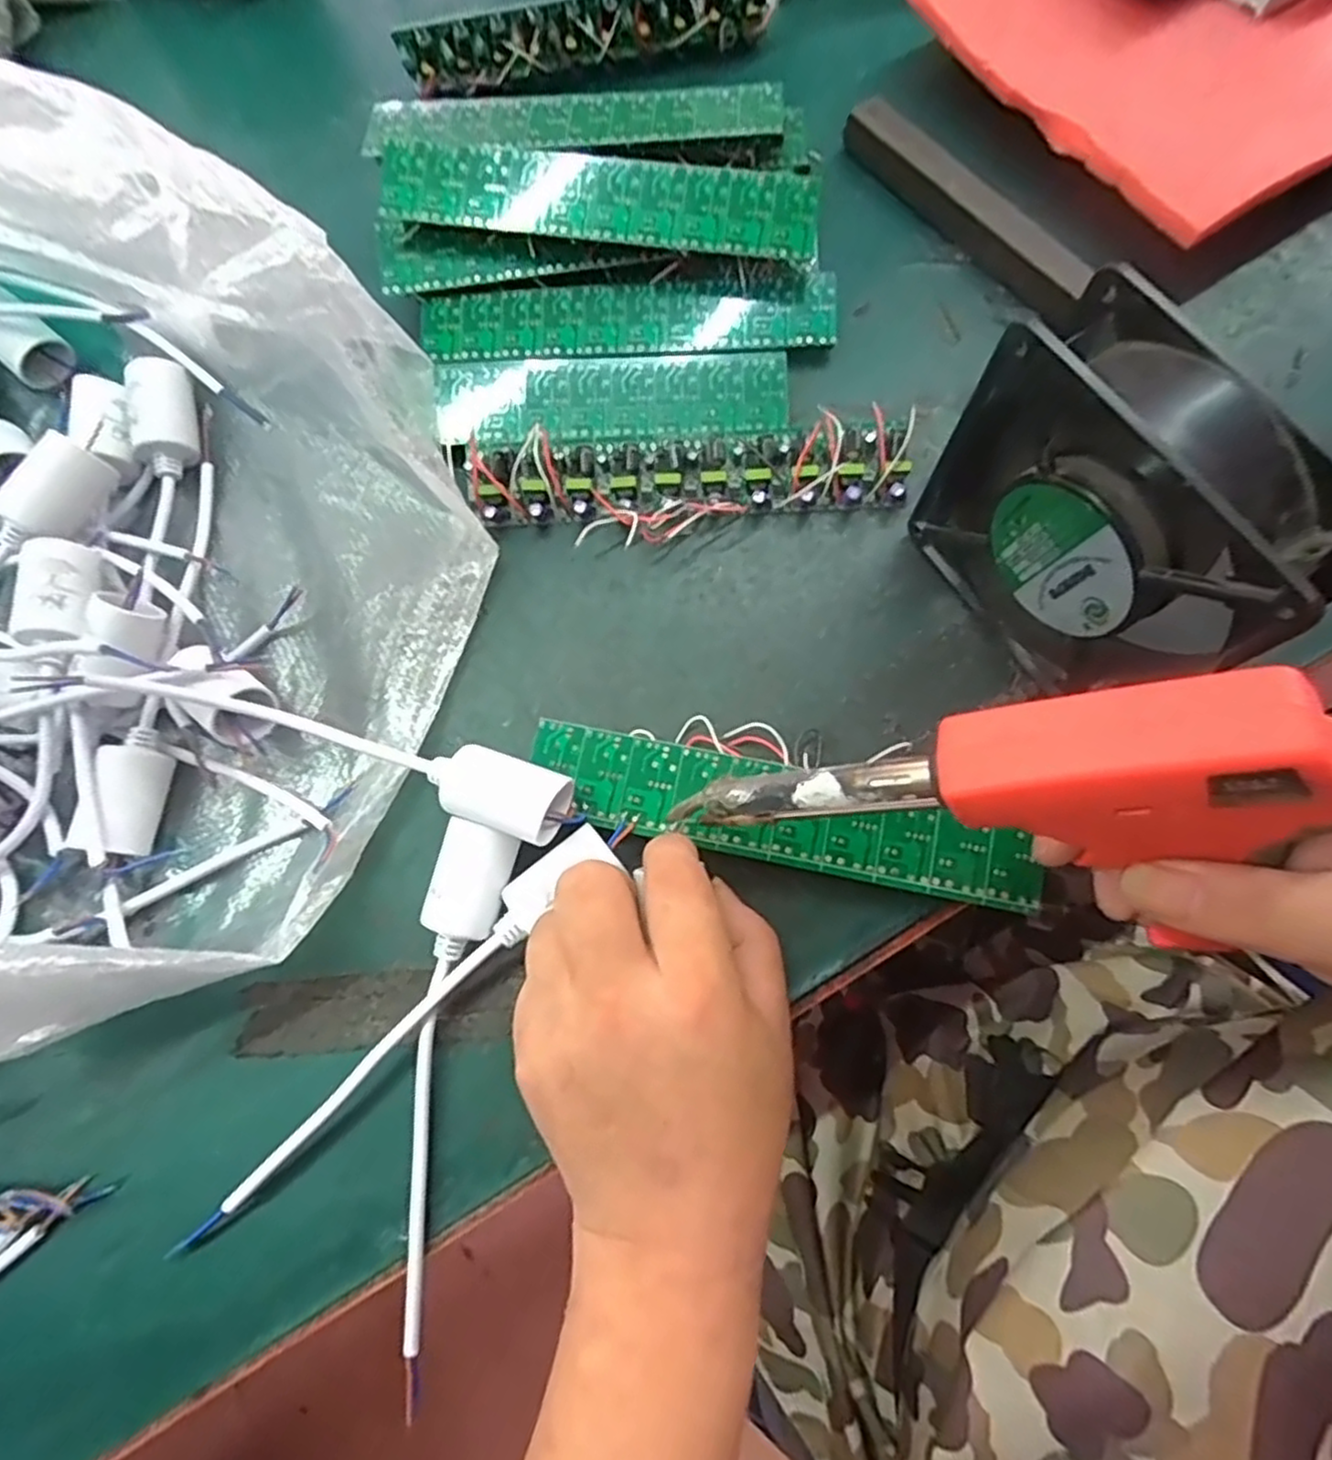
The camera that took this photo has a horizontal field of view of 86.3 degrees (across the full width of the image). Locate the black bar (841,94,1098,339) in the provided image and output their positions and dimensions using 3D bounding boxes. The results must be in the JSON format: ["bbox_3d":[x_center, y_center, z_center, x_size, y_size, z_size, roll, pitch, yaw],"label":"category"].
[{"bbox_3d":[0.152,-0.260,0.357,0.021,0.022,0.165,-35,76,-6],"label":"black bar"}]

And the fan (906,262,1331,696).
[{"bbox_3d":[0.152,-0.069,0.255,0.038,0.125,0.115,-31,75,-5],"label":"fan"}]

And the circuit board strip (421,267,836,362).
[{"bbox_3d":[-0.020,-0.200,0.350,0.198,0.014,0.040,0,75,3],"label":"circuit board strip"}]

